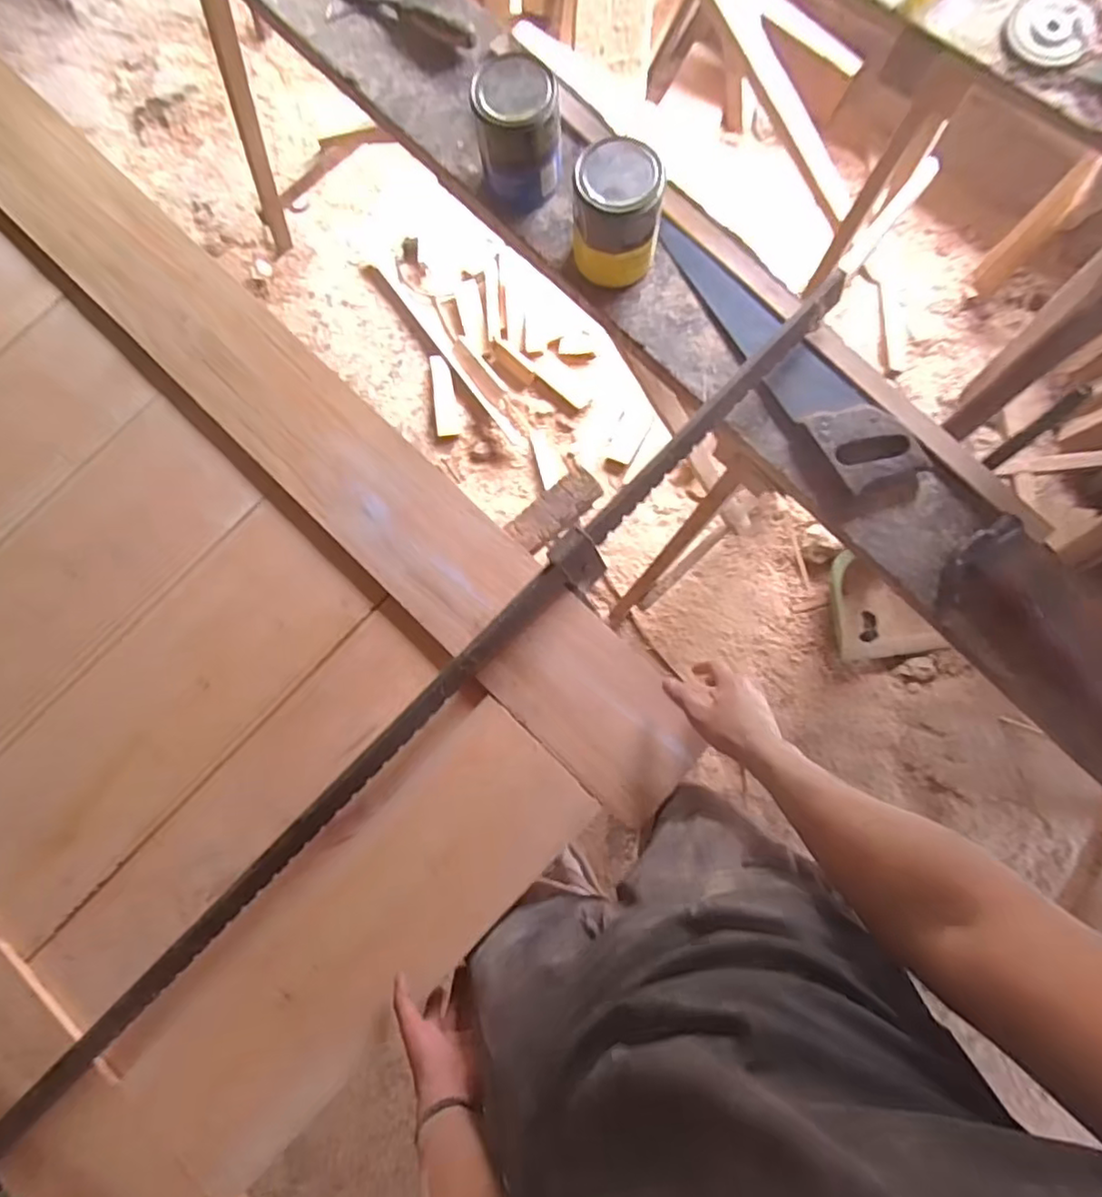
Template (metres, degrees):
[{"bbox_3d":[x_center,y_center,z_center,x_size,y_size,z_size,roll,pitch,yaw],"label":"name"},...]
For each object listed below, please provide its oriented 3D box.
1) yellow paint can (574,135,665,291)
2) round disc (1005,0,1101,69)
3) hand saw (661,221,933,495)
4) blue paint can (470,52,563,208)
[{"bbox_3d":[0.081,-0.464,0.766,0.100,0.131,0.105,0,80,1],"label":"yellow paint can"},{"bbox_3d":[0.552,-0.628,0.693,0.090,0.017,0.091,0,82,2],"label":"round disc"},{"bbox_3d":[0.286,-0.313,0.786,0.094,0.028,0.431,-35,81,-5],"label":"hand saw"},{"bbox_3d":[-0.041,-0.573,0.784,0.106,0.131,0.093,-3,80,1],"label":"blue paint can"}]

